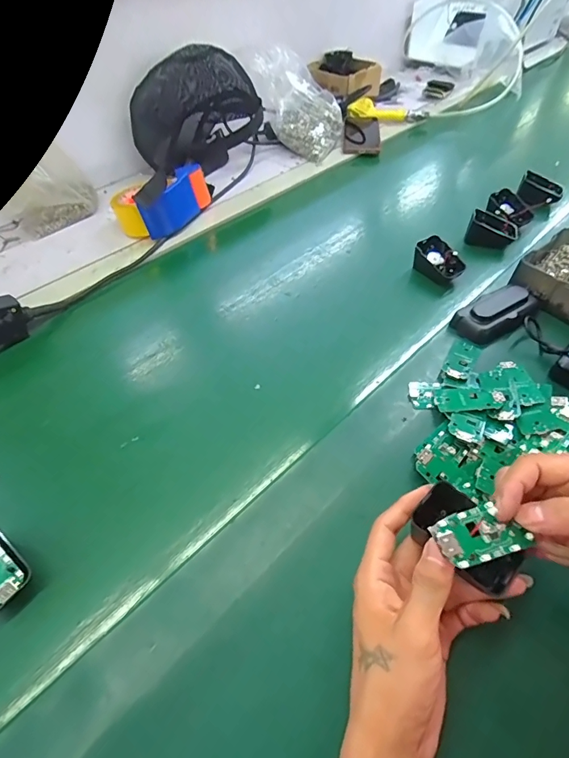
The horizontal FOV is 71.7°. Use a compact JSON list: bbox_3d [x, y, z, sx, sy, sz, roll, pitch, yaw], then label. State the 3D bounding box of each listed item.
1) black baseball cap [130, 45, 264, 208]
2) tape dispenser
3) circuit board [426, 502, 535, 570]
[{"bbox_3d":[-0.182,-0.509,0.754,0.215,0.179,0.147,-38,57,-25],"label":"black baseball cap"},{"bbox_3d":[-0.205,-0.299,0.651,0.107,0.072,0.166,23,55,22],"label":"tape dispenser"},{"bbox_3d":[0.124,0.097,0.249,0.056,0.010,0.031,-17,51,-10],"label":"circuit board"}]

